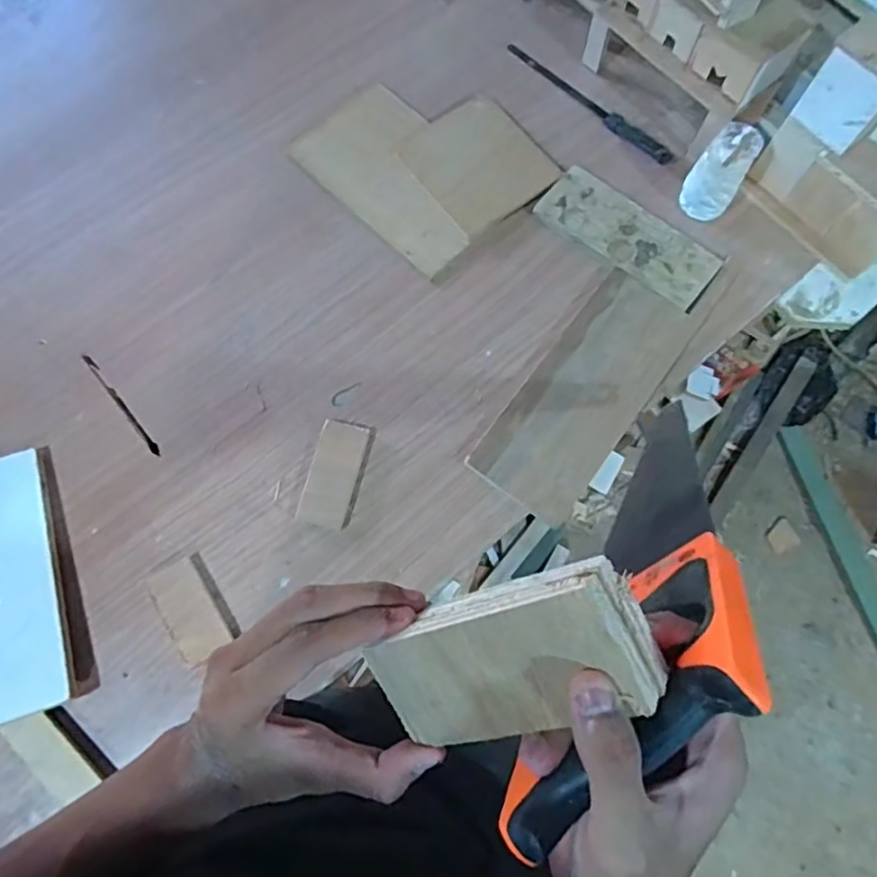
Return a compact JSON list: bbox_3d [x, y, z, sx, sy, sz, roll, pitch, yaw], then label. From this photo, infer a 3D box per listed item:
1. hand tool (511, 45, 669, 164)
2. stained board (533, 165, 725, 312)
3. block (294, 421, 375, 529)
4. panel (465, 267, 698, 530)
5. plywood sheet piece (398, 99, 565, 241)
[{"bbox_3d":[0.218,-0.482,0.892,0.291,0.018,0.028,43,77,14],"label":"hand tool"},{"bbox_3d":[0.247,-0.266,0.814,0.237,0.011,0.094,38,75,13],"label":"stained board"},{"bbox_3d":[-0.120,0.039,0.737,0.061,0.014,0.127,14,74,3],"label":"block"},{"bbox_3d":[0.179,-0.058,0.757,0.134,0.012,0.317,35,78,9],"label":"panel"},{"bbox_3d":[0.054,-0.379,0.856,0.169,0.009,0.179,-36,74,-11],"label":"plywood sheet piece"}]

